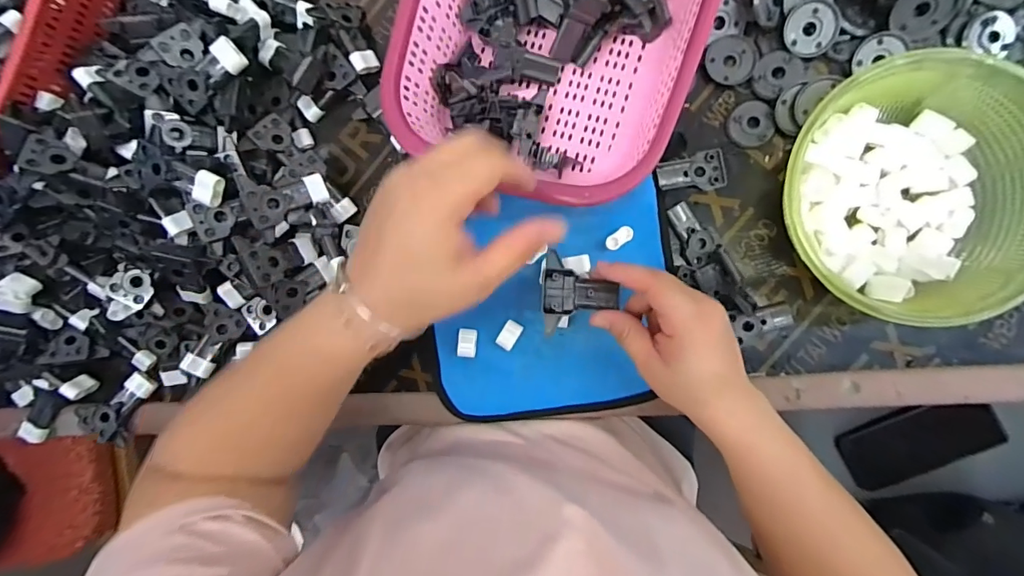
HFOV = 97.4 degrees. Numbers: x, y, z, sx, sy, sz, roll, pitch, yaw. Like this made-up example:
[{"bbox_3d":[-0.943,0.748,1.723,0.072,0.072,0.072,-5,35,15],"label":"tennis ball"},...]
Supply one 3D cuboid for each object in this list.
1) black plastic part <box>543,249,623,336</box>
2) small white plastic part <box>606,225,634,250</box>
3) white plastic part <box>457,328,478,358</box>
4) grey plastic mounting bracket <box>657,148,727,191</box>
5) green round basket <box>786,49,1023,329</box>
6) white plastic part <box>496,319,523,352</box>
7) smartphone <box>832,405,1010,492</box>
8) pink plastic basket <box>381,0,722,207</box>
[{"bbox_3d":[0.048,0.007,0.320,0.055,0.021,0.054,11,92,7],"label":"black plastic part"},{"bbox_3d":[0.095,-0.043,0.396,0.026,0.009,0.013,-33,86,6],"label":"small white plastic part"},{"bbox_3d":[-0.041,0.051,0.413,0.016,0.007,0.026,6,91,7],"label":"white plastic part"},{"bbox_3d":[0.158,-0.102,0.394,0.059,0.012,0.033,-8,89,7],"label":"grey plastic mounting bracket"},{"bbox_3d":[0.303,-0.075,0.349,0.181,0.062,0.194,0,90,7],"label":"green round basket"},{"bbox_3d":[-0.002,0.043,0.411,0.016,0.010,0.026,31,94,6],"label":"white plastic part"},{"bbox_3d":[0.496,0.187,0.549,0.170,0.015,0.090,-22,88,7],"label":"smartphone"},{"bbox_3d":[0.039,-0.222,0.365,0.217,0.097,0.285,19,93,7],"label":"pink plastic basket"}]

